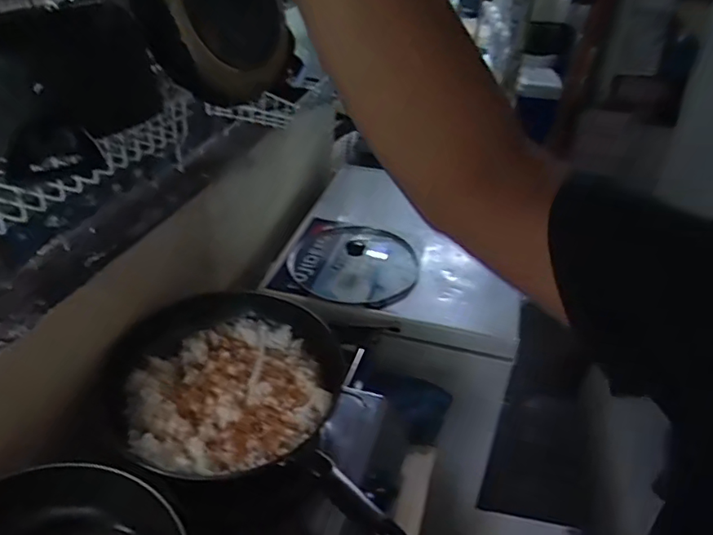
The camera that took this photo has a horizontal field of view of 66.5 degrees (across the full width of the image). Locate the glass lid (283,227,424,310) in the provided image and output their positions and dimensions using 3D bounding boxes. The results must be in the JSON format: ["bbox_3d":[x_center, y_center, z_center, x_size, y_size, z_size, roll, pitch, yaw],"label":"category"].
[{"bbox_3d":[0.002,-0.022,1.188,0.277,0.057,0.284,2,34,-1],"label":"glass lid"}]

